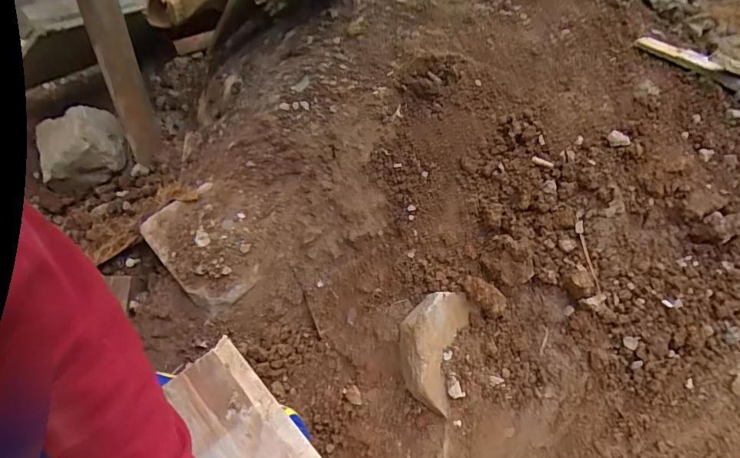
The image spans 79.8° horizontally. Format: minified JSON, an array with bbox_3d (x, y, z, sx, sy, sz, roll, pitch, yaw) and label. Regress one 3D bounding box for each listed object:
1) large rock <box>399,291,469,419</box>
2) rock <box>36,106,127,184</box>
[{"bbox_3d":[0.075,0.149,0.567,0.080,0.047,0.147,14,76,7],"label":"large rock"},{"bbox_3d":[-0.634,-0.182,0.958,0.180,0.117,0.134,-12,48,-18],"label":"rock"}]

